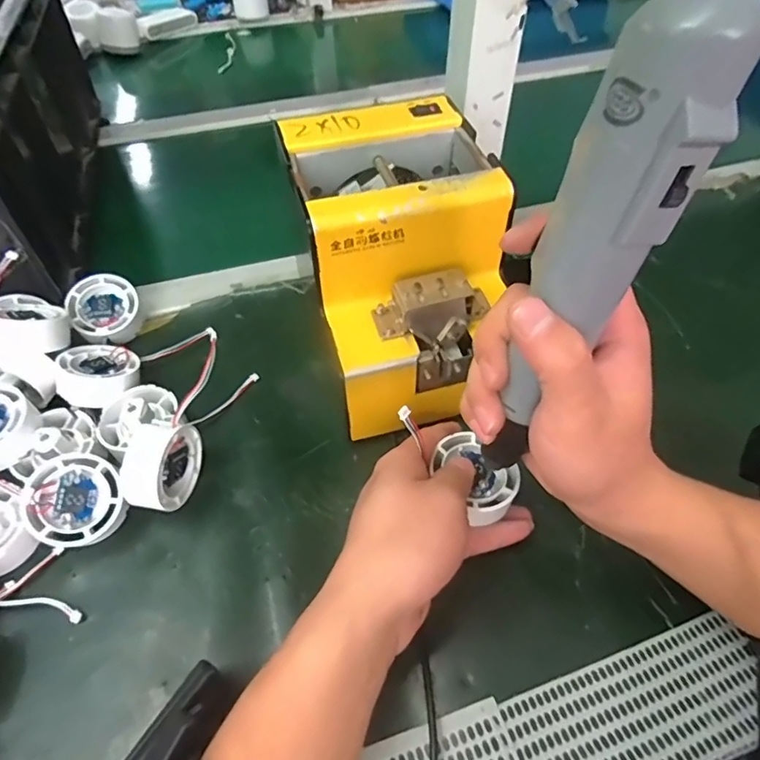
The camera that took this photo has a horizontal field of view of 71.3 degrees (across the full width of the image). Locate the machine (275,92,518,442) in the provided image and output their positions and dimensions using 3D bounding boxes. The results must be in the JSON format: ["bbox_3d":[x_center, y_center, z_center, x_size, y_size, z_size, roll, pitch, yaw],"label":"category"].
[{"bbox_3d":[0.014,-0.075,0.370,0.124,0.148,0.178,-14,52,-10],"label":"machine"}]

